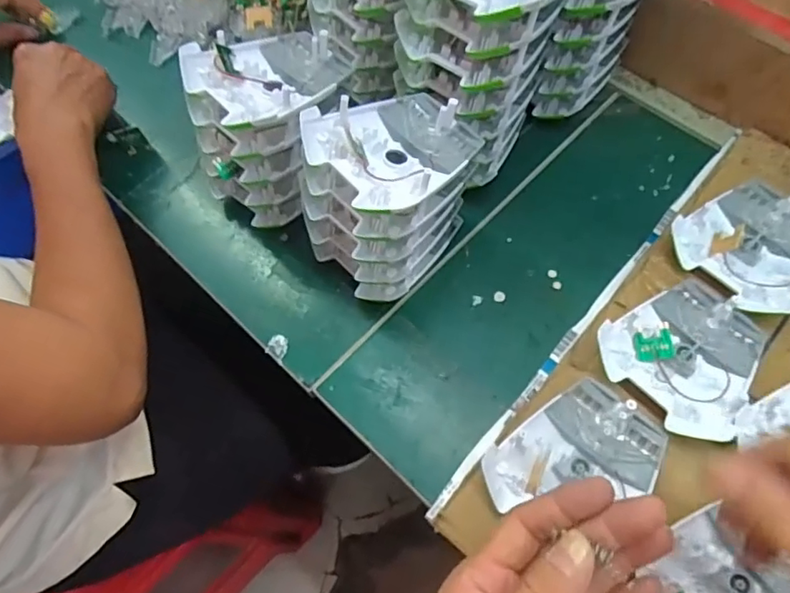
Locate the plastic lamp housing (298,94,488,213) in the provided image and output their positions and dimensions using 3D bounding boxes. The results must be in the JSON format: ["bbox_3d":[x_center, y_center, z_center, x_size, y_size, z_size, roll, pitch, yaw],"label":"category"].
[{"bbox_3d":[0.000,-0.105,0.383,0.104,0.030,0.091,-42,70,-15],"label":"plastic lamp housing"}]

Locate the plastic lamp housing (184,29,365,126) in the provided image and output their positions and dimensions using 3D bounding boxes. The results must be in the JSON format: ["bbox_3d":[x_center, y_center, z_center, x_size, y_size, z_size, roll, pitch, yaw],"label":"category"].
[{"bbox_3d":[-0.087,-0.168,0.418,0.115,0.027,0.101,-41,70,-15],"label":"plastic lamp housing"}]

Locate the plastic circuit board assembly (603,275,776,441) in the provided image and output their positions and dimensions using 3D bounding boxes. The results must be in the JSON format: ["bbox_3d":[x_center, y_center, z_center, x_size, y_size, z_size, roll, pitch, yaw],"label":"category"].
[{"bbox_3d":[0.208,0.034,0.395,0.114,0.014,0.097,-42,69,-18],"label":"plastic circuit board assembly"}]

